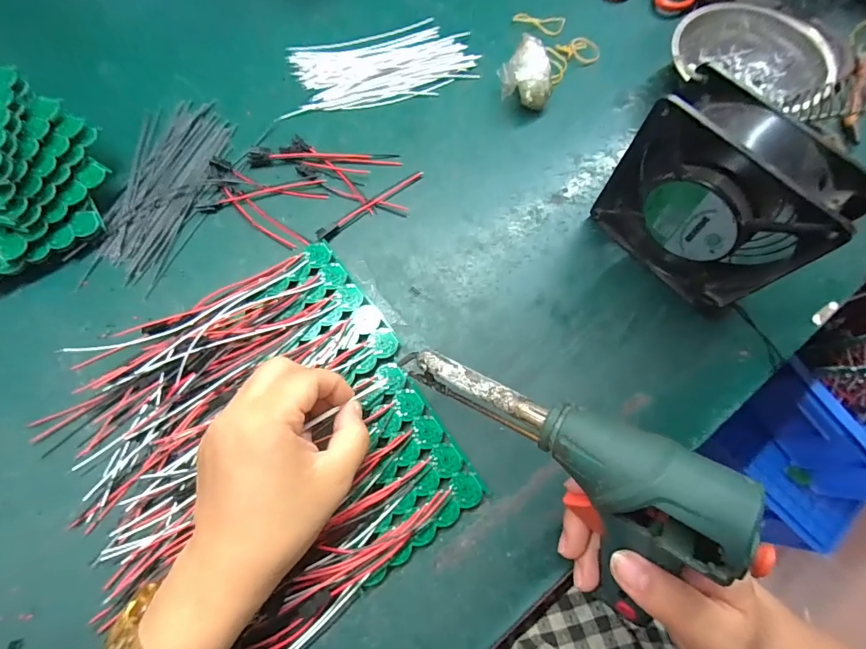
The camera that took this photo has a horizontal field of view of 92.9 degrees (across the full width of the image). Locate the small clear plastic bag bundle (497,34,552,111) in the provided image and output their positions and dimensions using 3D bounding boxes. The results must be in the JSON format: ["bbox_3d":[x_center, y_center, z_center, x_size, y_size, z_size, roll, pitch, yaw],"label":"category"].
[{"bbox_3d":[0.082,-0.224,0.365,0.044,0.030,0.065,8,72,2],"label":"small clear plastic bag bundle"}]

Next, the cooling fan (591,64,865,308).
[{"bbox_3d":[0.177,-0.076,0.270,0.040,0.122,0.116,-41,77,-13],"label":"cooling fan"}]

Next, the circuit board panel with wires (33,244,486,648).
[{"bbox_3d":[-0.112,0.081,0.266,0.220,0.023,0.238,-28,75,-9],"label":"circuit board panel with wires"}]

